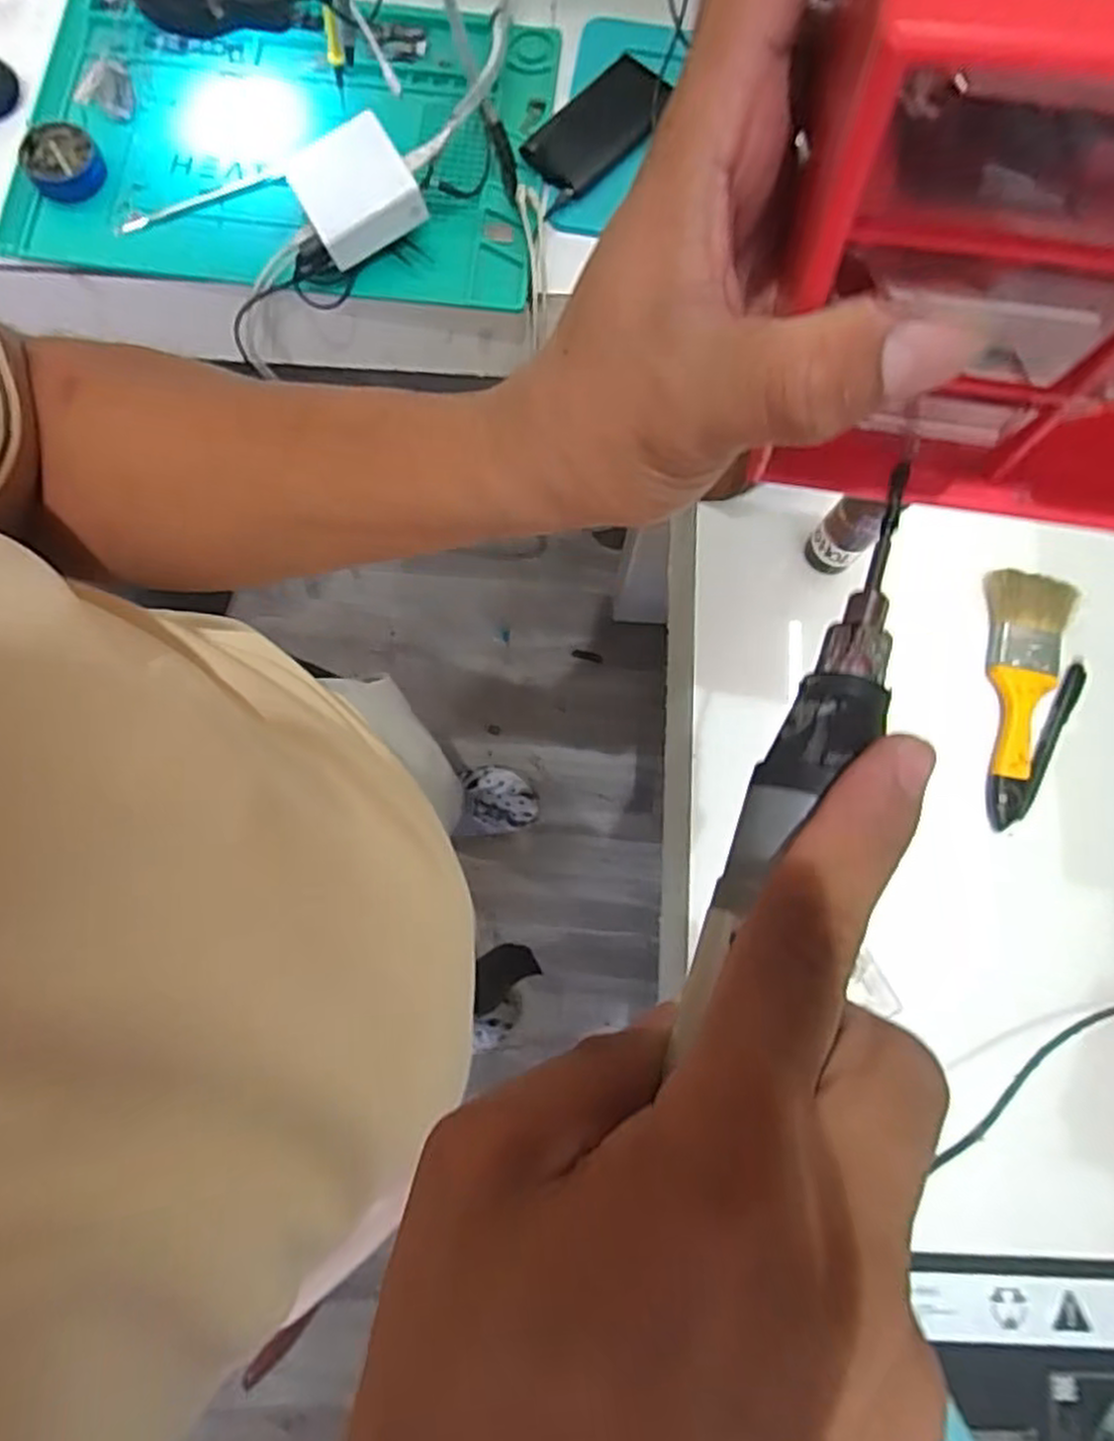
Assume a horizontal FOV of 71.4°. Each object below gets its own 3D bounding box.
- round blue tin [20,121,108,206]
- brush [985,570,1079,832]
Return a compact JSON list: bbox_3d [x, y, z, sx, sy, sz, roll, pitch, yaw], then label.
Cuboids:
[{"bbox_3d":[-0.413,-0.466,0.651,0.059,0.028,0.063,0,78,-1],"label":"round blue tin"},{"bbox_3d":[0.345,-0.018,0.573,0.058,0.015,0.190,10,78,1],"label":"brush"}]

